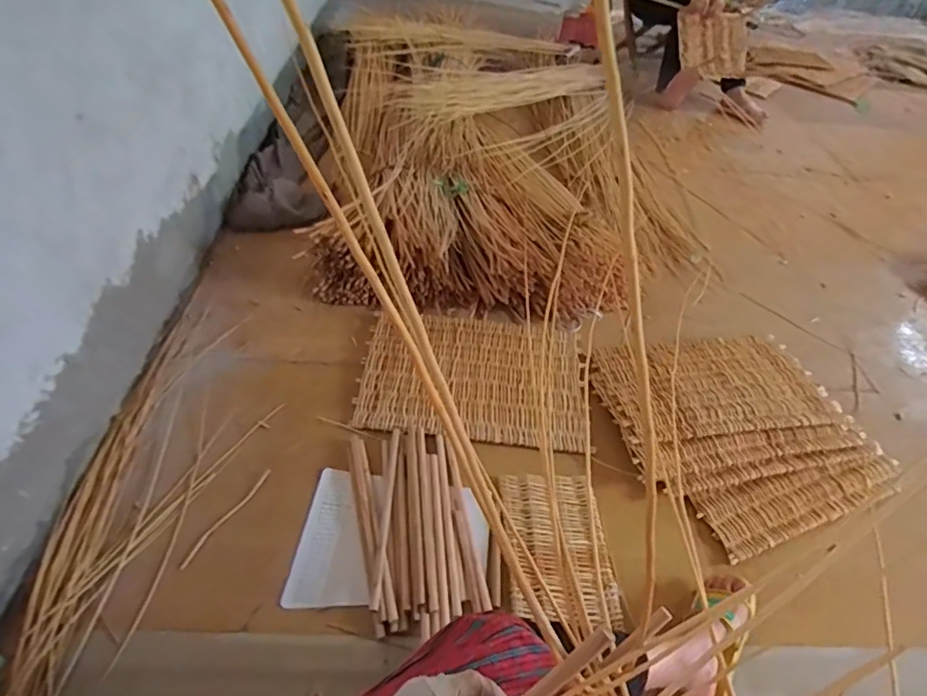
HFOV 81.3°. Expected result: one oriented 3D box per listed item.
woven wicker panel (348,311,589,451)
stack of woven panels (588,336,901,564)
[{"bbox_3d":[0.029,0.060,1.291,0.517,0.023,0.367,6,47,0],"label":"woven wicker panel"},{"bbox_3d":[0.608,0.154,1.229,0.543,0.059,0.537,-14,50,-18],"label":"stack of woven panels"}]

